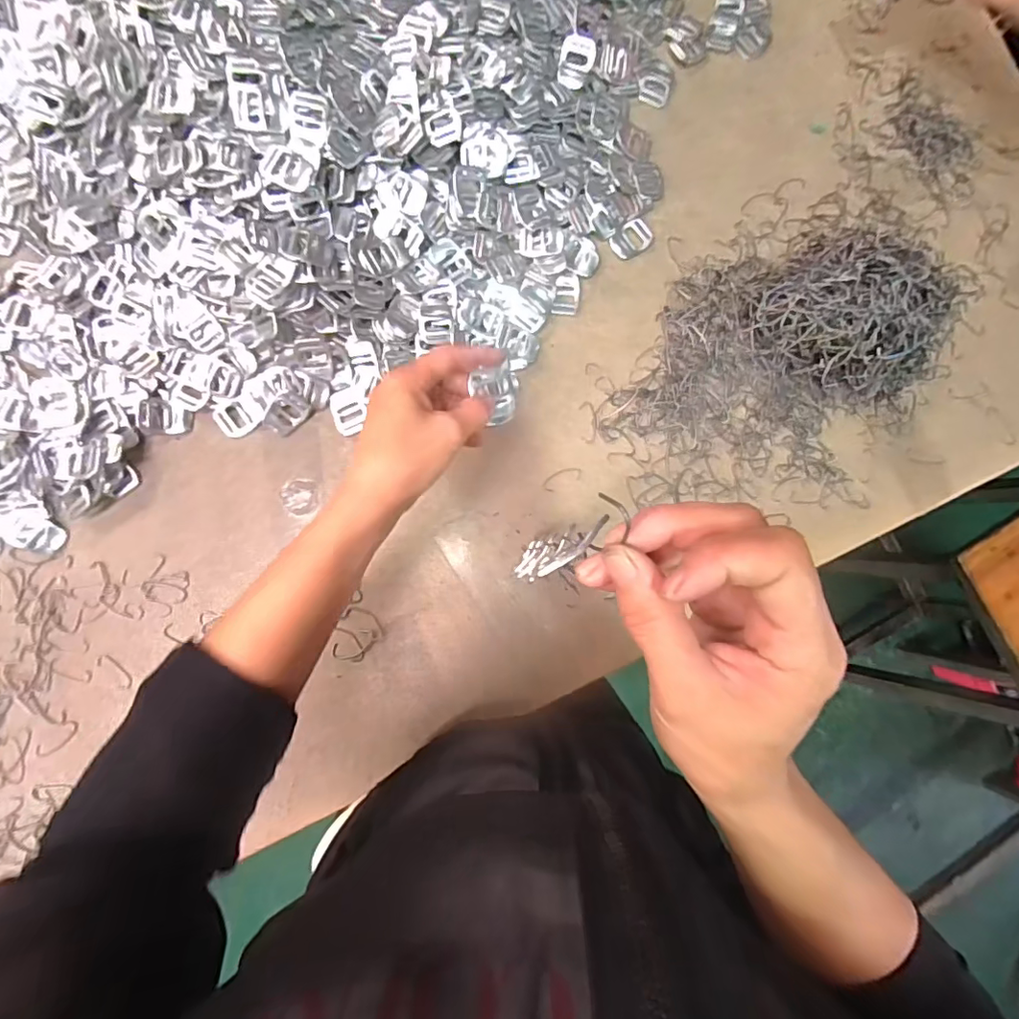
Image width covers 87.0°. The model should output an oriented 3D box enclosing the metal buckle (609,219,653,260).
[{"bbox_3d":[0.112,-0.249,0.498,0.039,0.006,0.028,-38,88,-7],"label":"metal buckle"}]

